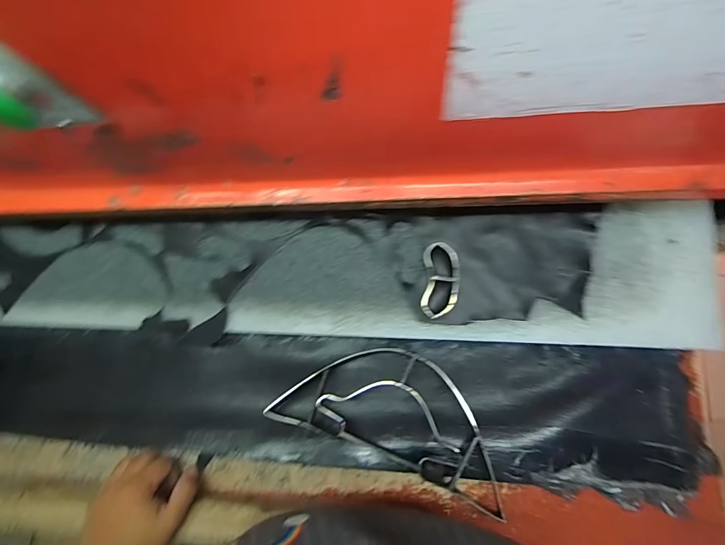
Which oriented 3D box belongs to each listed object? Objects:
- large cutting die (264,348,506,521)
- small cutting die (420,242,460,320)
[{"bbox_3d":[0.034,0.147,0.405,0.258,0.033,0.118,19,83,7],"label":"large cutting die"},{"bbox_3d":[0.085,0.010,0.410,0.038,0.034,0.079,4,82,5],"label":"small cutting die"}]

